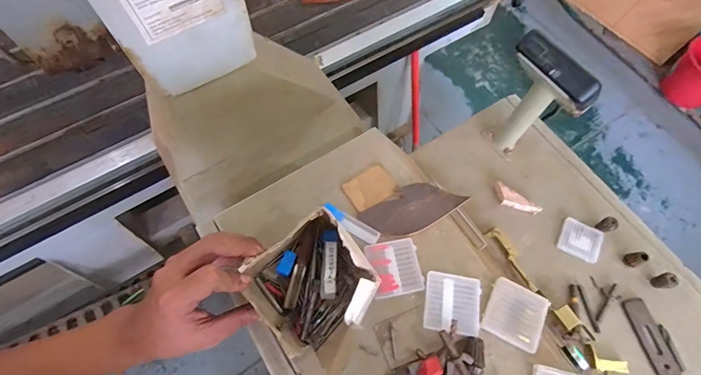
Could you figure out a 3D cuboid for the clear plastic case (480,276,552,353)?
[{"bbox_3d":[0.160,0.122,0.361,0.053,0.007,0.055,26,68,10],"label":"clear plastic case"}]

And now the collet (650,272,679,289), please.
[{"bbox_3d":[0.435,0.130,0.517,0.017,0.029,0.018,-11,67,-6],"label":"collet"}]

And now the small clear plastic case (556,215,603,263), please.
[{"bbox_3d":[0.340,0.078,0.551,0.056,0.005,0.057,28,68,11],"label":"small clear plastic case"}]

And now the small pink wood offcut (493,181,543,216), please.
[{"bbox_3d":[0.250,0.020,0.564,0.074,0.012,0.025,30,69,12],"label":"small pink wood offcut"}]

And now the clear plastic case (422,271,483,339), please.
[{"bbox_3d":[0.100,0.113,0.364,0.052,0.006,0.055,10,66,3],"label":"clear plastic case"}]

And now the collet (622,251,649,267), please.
[{"bbox_3d":[0.404,0.100,0.526,0.020,0.028,0.018,-16,67,-8],"label":"collet"}]

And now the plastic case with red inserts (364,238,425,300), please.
[{"bbox_3d":[0.045,0.082,0.380,0.050,0.004,0.054,-10,66,-6],"label":"plastic case with red inserts"}]

